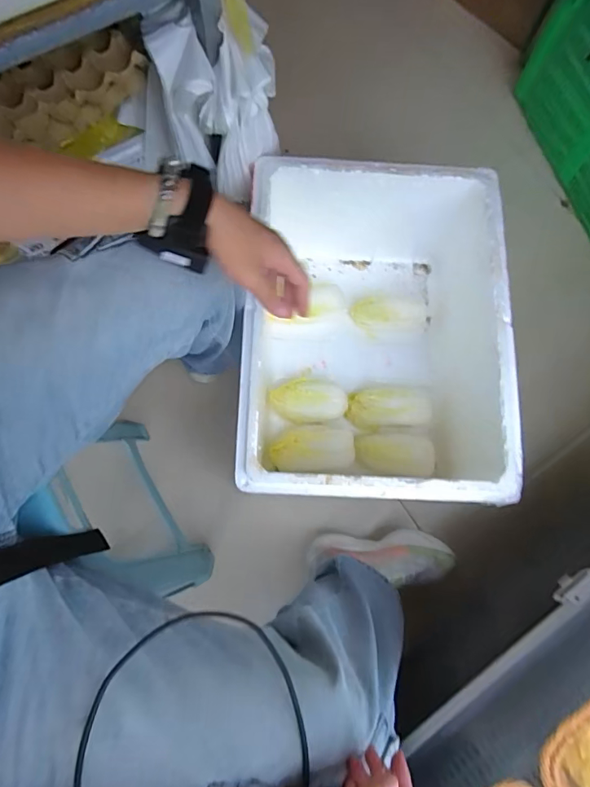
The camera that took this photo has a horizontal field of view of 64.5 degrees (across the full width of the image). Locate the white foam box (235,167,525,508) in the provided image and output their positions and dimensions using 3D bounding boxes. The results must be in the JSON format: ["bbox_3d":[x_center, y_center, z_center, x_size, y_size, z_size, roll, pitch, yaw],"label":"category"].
[{"bbox_3d":[0.159,-0.091,0.913,0.482,0.295,0.579,4,77,-1],"label":"white foam box"}]

